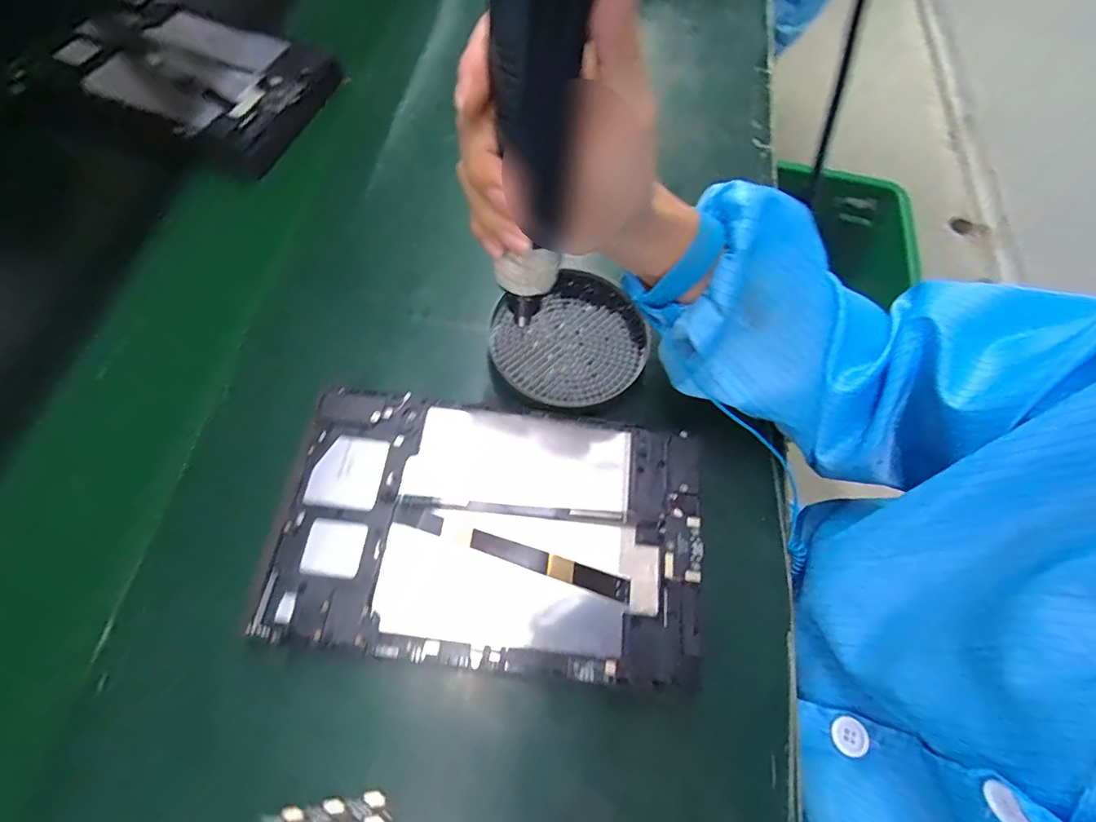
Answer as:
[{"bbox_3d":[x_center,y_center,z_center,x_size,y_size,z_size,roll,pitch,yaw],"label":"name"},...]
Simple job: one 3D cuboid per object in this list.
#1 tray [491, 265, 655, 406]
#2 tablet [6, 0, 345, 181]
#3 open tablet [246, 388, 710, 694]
[{"bbox_3d":[0.017,-0.054,0.372,0.112,0.008,0.101,-26,71,-13],"label":"tray"},{"bbox_3d":[-0.317,-0.306,0.453,0.248,0.025,0.152,20,69,5],"label":"tablet"},{"bbox_3d":[-0.028,0.066,0.299,0.240,0.007,0.147,7,65,0],"label":"open tablet"}]

